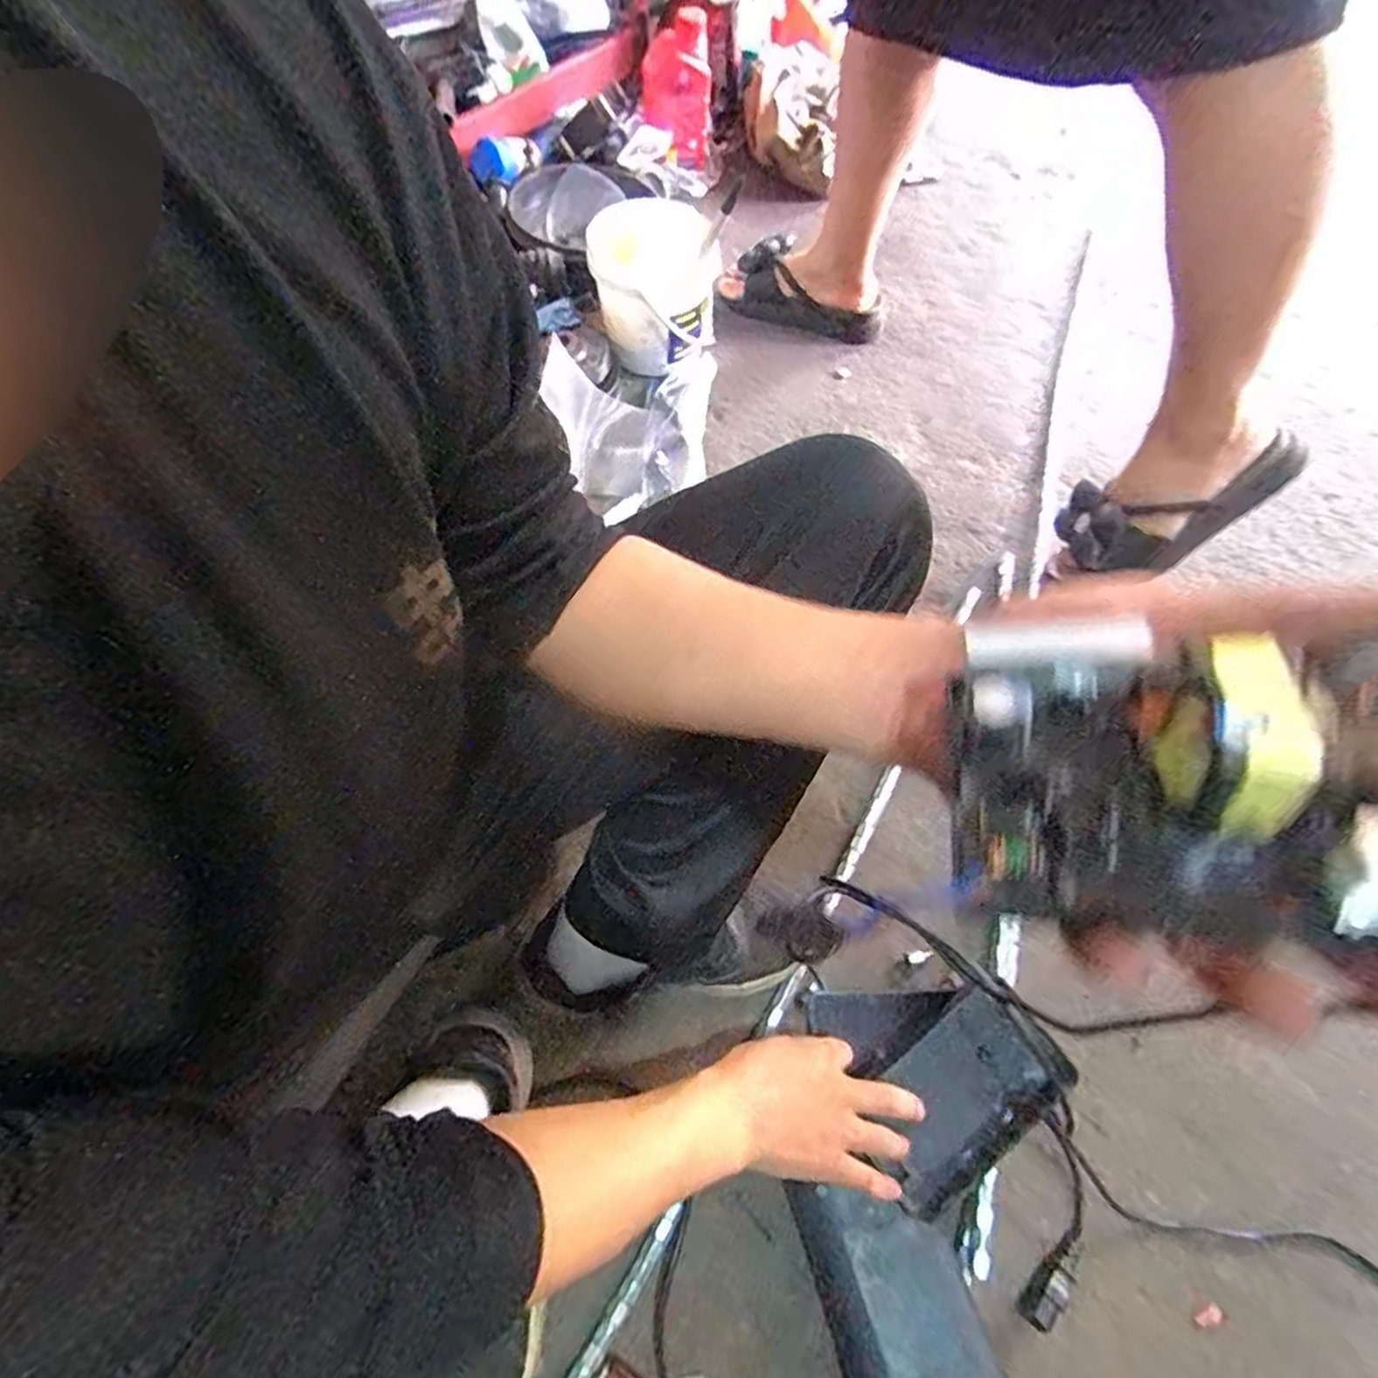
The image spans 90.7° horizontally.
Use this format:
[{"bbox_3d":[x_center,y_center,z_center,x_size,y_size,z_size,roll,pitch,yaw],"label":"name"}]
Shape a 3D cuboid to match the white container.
[{"bbox_3d":[-0.046,-0.526,0.907,0.129,0.176,0.143,17,65,8],"label":"white container"}]

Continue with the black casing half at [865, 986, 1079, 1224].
[{"bbox_3d":[0.204,0.308,0.513,0.152,0.035,0.088,-37,69,-16],"label":"black casing half"}]

